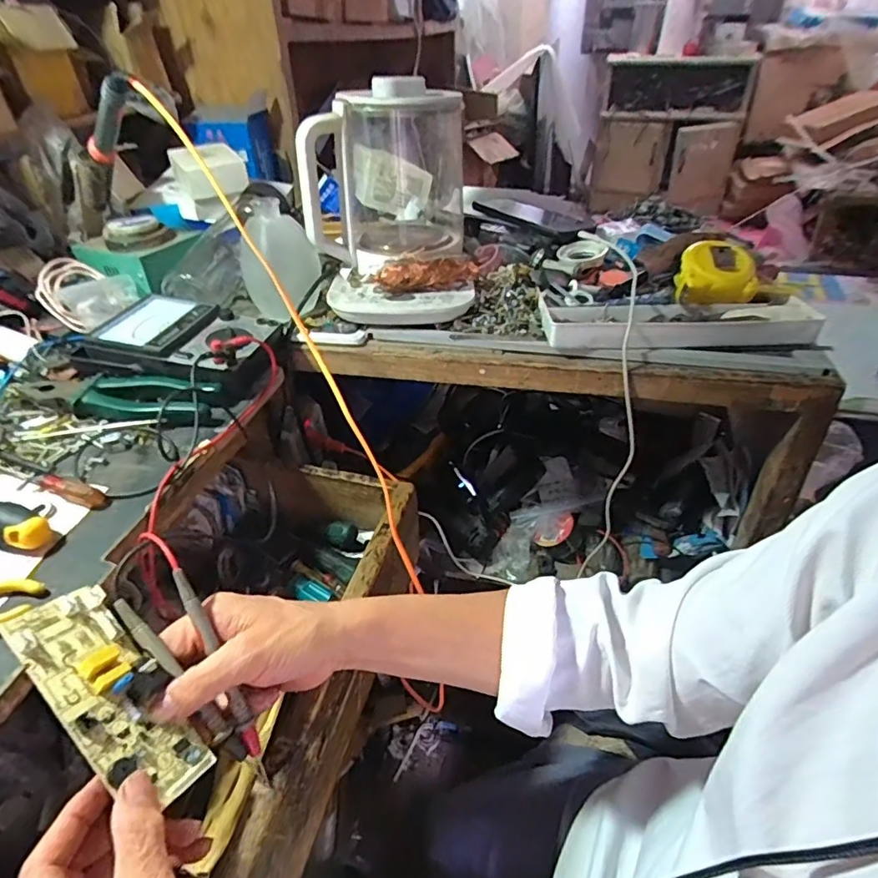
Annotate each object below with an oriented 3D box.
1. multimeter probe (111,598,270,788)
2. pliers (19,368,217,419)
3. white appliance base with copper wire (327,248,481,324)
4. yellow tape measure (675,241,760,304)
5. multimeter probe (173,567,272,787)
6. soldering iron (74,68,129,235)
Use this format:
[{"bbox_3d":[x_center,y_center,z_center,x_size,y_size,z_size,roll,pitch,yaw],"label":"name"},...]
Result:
[{"bbox_3d":[-0.159,0.163,0.350,0.150,0.012,0.012,49,52,3],"label":"multimeter probe"},{"bbox_3d":[-0.321,-0.043,0.536,0.210,0.026,0.059,7,39,11],"label":"pliers"},{"bbox_3d":[-0.044,-0.172,0.618,0.165,0.051,0.091,5,38,9],"label":"white appliance base with copper wire"},{"bbox_3d":[0.297,-0.179,0.581,0.079,0.043,0.068,9,39,14],"label":"yellow tape measure"},{"bbox_3d":[-0.141,0.154,0.356,0.011,0.007,0.149,-23,86,-25],"label":"multimeter probe"},{"bbox_3d":[-0.378,-0.308,0.605,0.026,0.030,0.289,-39,12,-38],"label":"soldering iron"}]

